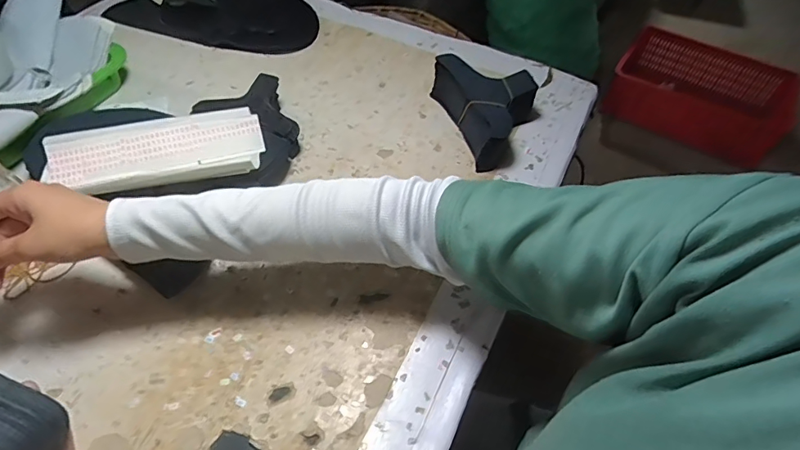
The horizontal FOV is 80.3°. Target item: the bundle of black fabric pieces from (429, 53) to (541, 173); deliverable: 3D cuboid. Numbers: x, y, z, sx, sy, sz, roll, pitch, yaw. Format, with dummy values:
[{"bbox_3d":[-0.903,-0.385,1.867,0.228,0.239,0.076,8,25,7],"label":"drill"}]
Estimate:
[{"bbox_3d":[0.109,-0.137,0.559,0.101,0.068,0.143,-18,57,-15],"label":"bundle of black fabric pieces"}]

